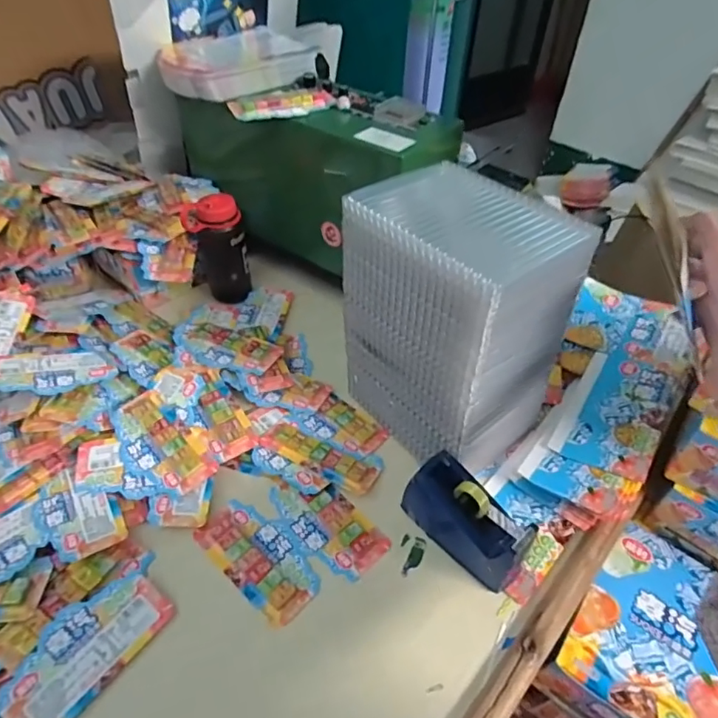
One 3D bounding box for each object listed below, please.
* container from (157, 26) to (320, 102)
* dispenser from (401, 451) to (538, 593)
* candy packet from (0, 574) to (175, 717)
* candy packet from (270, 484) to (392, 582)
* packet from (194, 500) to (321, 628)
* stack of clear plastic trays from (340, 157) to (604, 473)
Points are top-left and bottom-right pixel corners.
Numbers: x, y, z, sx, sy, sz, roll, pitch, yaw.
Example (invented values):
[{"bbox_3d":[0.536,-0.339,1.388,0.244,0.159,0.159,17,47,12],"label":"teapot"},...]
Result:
[{"bbox_3d":[-0.171,-0.449,0.788,0.238,0.041,0.148,-33,55,-31],"label":"container"},{"bbox_3d":[0.111,0.167,0.549,0.052,0.085,0.137,-30,53,-29],"label":"dispenser"},{"bbox_3d":[-0.255,0.270,0.486,0.075,0.016,0.148,29,50,24],"label":"candy packet"},{"bbox_3d":[-0.038,0.183,0.587,0.071,0.015,0.140,-34,55,-31],"label":"candy packet"},{"bbox_3d":[-0.106,0.210,0.559,0.140,0.011,0.074,35,53,29],"label":"packet"},{"bbox_3d":[0.103,-0.042,0.584,0.157,0.289,0.201,-30,53,-29],"label":"stack of clear plastic trays"}]

